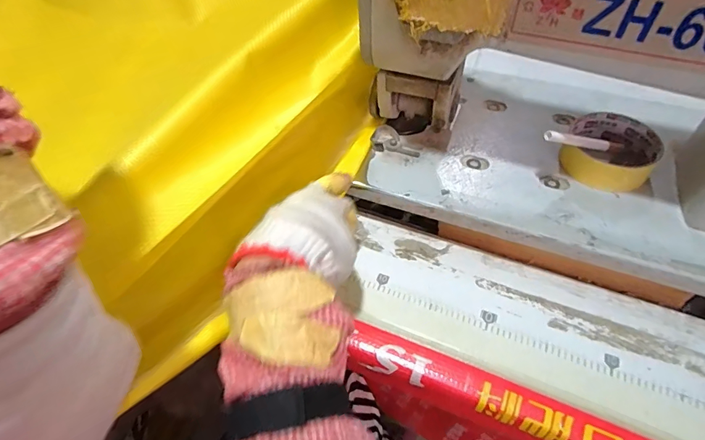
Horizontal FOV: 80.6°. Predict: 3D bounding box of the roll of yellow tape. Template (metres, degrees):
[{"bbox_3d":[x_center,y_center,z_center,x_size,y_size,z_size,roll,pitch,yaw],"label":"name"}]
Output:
[{"bbox_3d":[0.247,-0.067,0.398,0.076,0.030,0.086,30,60,22],"label":"roll of yellow tape"}]

